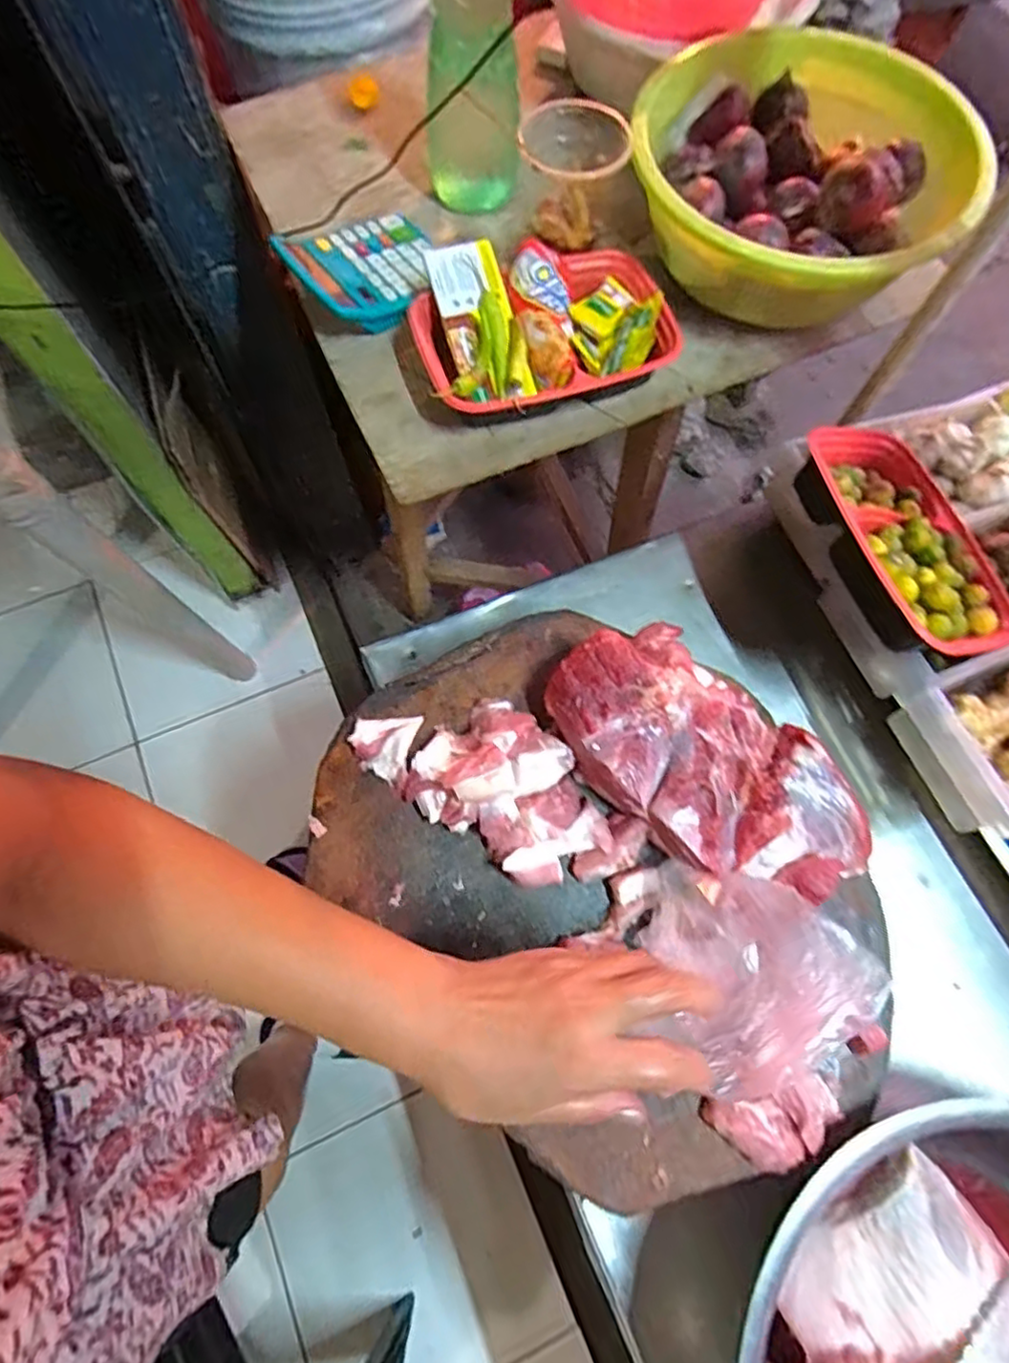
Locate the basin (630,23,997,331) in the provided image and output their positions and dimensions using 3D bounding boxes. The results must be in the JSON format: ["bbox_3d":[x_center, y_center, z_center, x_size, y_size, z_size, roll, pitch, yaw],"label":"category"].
[{"bbox_3d":[0.251,-0.453,0.596,0.269,0.116,0.287,0,72,0],"label":"basin"}]

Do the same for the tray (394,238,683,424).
[{"bbox_3d":[0.029,-0.303,0.574,0.234,0.069,0.156,-13,72,-4],"label":"tray"}]

